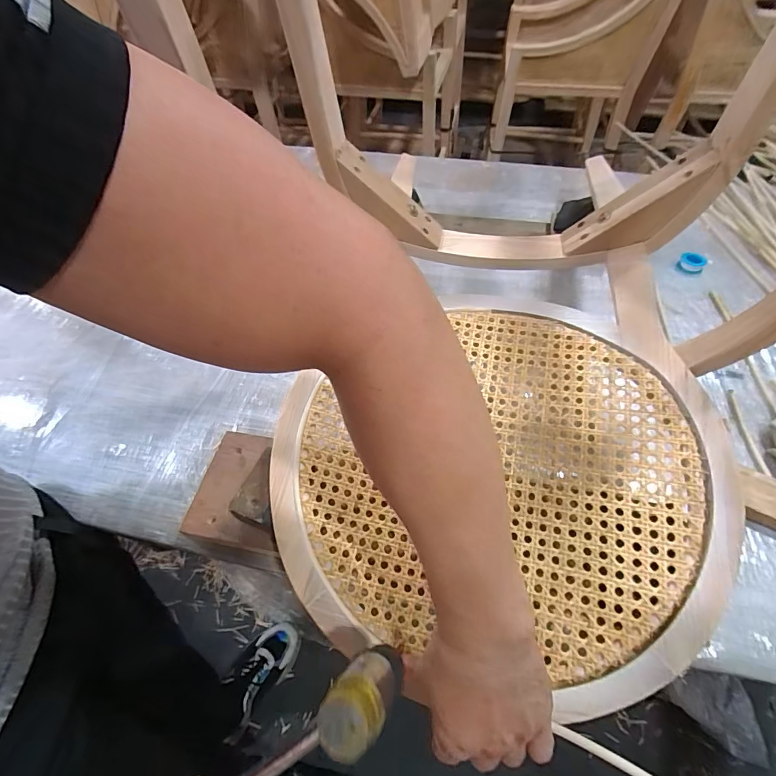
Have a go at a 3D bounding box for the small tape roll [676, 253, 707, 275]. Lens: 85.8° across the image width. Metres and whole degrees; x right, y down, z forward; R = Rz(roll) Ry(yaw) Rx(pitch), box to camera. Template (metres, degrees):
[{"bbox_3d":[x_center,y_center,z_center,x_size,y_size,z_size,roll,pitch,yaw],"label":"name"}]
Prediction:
[{"bbox_3d":[0.541,-0.222,0.743,0.040,0.018,0.044,-1,53,1],"label":"small tape roll"}]

